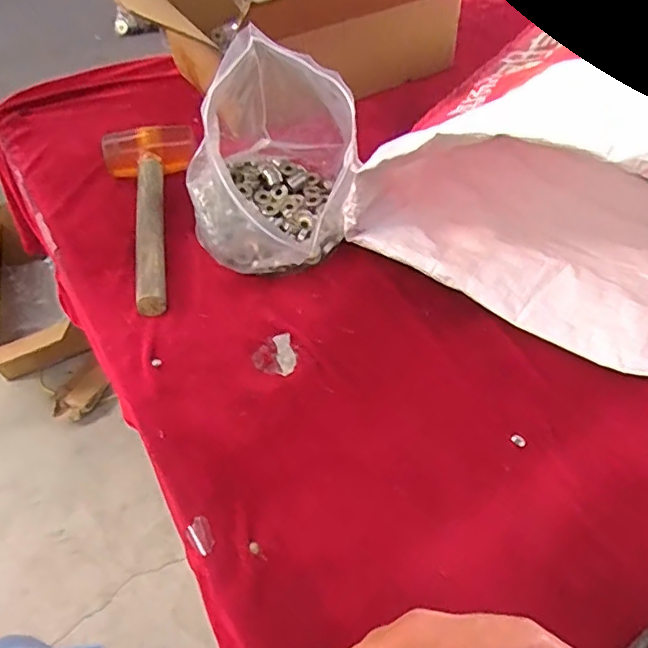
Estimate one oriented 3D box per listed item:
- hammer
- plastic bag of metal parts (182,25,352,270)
[{"bbox_3d":[-0.184,-0.129,0.631,0.106,0.041,0.283,-12,49,-9],"label":"hammer"},{"bbox_3d":[-0.057,-0.169,0.563,0.150,0.186,0.200,-8,49,-5],"label":"plastic bag of metal parts"}]

